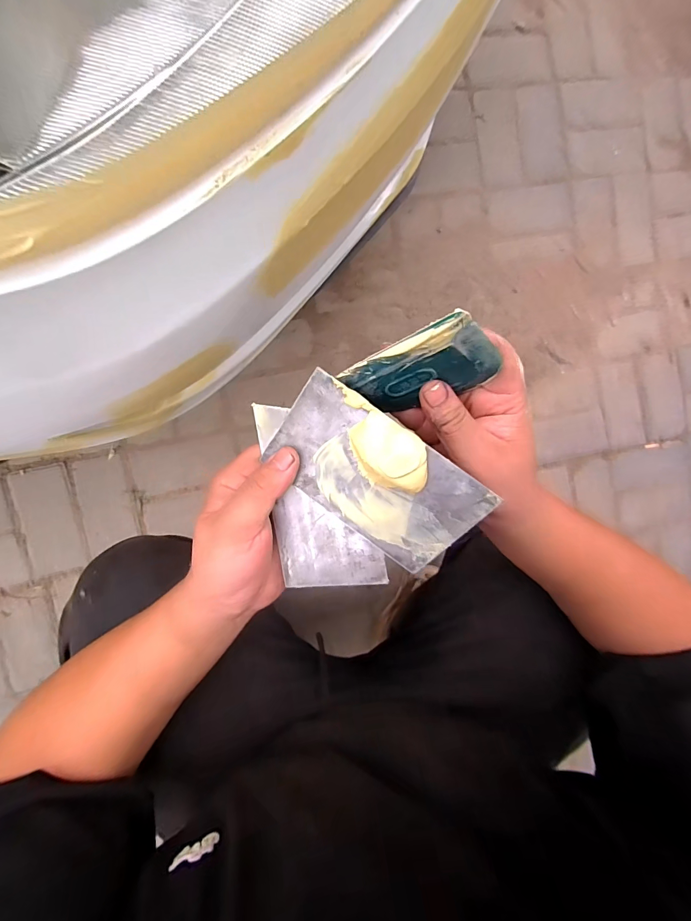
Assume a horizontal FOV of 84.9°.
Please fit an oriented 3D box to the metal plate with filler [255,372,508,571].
[{"bbox_3d":[0.017,0.011,0.240,0.134,0.012,0.073,37,105,2],"label":"metal plate with filler"}]

